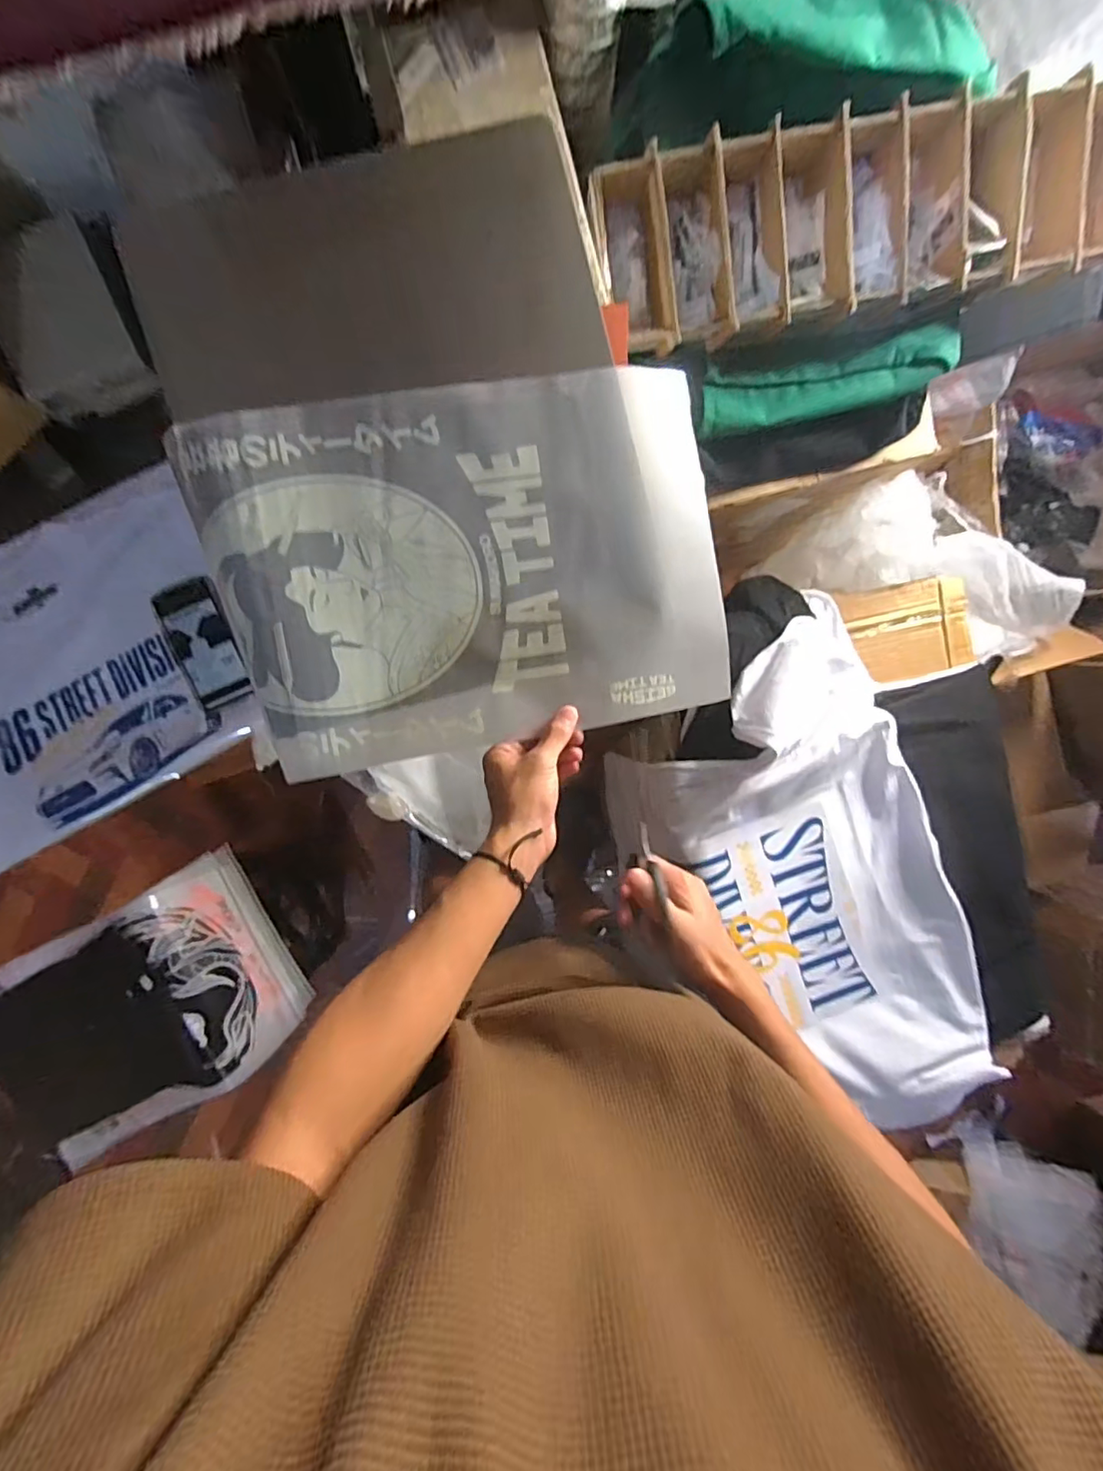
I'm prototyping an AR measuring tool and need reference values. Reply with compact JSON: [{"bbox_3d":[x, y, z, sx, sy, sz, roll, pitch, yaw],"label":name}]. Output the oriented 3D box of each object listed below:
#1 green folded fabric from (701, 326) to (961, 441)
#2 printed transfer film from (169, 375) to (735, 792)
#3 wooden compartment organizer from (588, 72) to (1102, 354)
[{"bbox_3d":[0.342,-0.436,0.698,0.319,0.039,0.072,-12,93,-3],"label":"green folded fabric"},{"bbox_3d":[-0.071,-0.146,0.505,0.436,0.018,0.308,-11,93,-3],"label":"printed transfer film"},{"bbox_3d":[0.366,-0.579,0.645,0.626,0.099,0.193,-13,93,-3],"label":"wooden compartment organizer"}]

